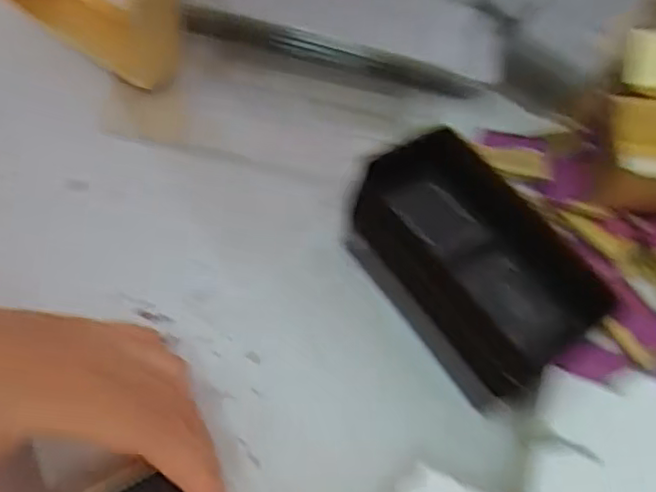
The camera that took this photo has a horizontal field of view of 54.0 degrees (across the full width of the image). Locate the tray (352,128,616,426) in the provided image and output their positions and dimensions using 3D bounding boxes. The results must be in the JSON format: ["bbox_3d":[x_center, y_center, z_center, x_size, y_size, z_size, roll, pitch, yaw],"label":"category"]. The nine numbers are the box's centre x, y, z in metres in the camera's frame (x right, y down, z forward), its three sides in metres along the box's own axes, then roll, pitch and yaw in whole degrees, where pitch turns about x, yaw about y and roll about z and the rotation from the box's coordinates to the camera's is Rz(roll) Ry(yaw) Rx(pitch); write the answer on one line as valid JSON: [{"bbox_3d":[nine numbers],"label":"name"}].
[{"bbox_3d":[0.062,0.007,0.280,0.074,0.034,0.119,-22,64,-18],"label":"tray"}]

